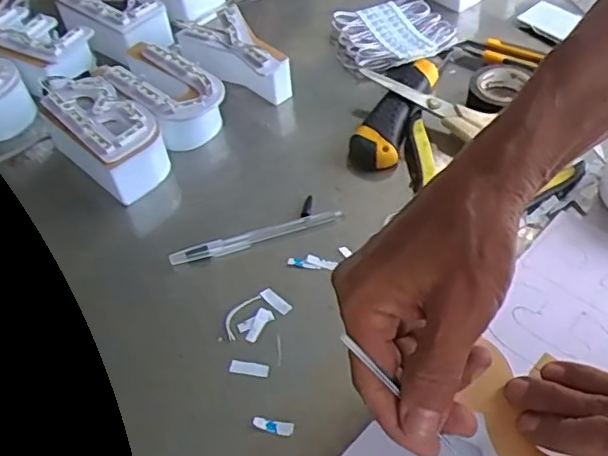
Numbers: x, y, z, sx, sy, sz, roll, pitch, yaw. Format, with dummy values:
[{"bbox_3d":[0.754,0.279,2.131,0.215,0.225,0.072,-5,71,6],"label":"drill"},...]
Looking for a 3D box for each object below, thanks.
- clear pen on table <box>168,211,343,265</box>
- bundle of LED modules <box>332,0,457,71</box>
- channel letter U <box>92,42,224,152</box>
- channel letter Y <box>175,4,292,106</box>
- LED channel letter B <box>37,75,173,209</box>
[{"bbox_3d":[-0.035,0.007,0.470,0.131,0.011,0.009,-16,49,-8],"label":"clear pen on table"},{"bbox_3d":[0.092,-0.191,0.616,0.100,0.021,0.098,-17,49,-9],"label":"bundle of LED modules"},{"bbox_3d":[-0.121,-0.114,0.554,0.122,0.063,0.066,33,60,29],"label":"channel letter U"},{"bbox_3d":[-0.056,-0.166,0.580,0.118,0.056,0.071,35,61,16],"label":"channel letter Y"},{"bbox_3d":[-0.166,-0.079,0.527,0.129,0.060,0.062,35,61,30],"label":"LED channel letter B"}]

